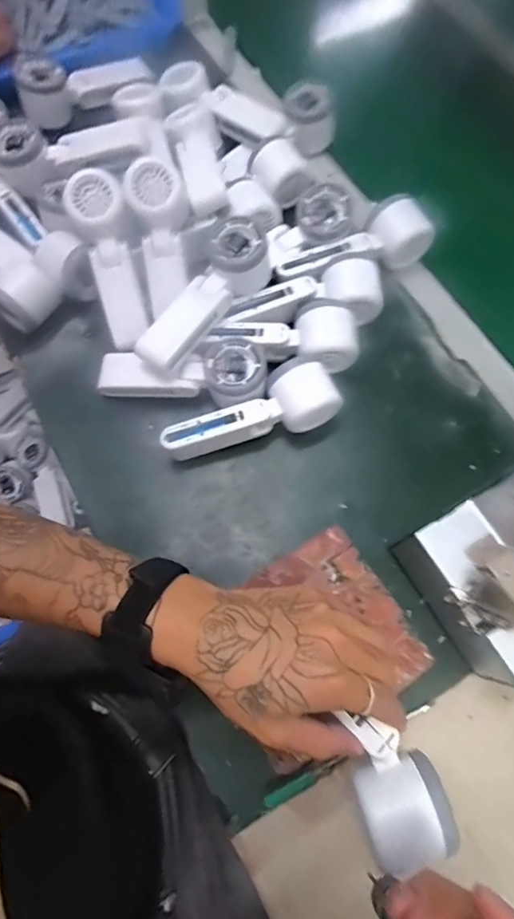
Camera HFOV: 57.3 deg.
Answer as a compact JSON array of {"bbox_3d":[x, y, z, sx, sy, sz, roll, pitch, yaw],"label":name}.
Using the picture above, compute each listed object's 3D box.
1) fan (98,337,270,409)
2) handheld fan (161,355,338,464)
[{"bbox_3d":[-0.073,-0.077,0.461,0.164,0.050,0.065,-1,71,-1],"label":"fan"},{"bbox_3d":[-0.006,-0.038,0.443,0.161,0.056,0.055,-23,73,-8],"label":"handheld fan"}]

